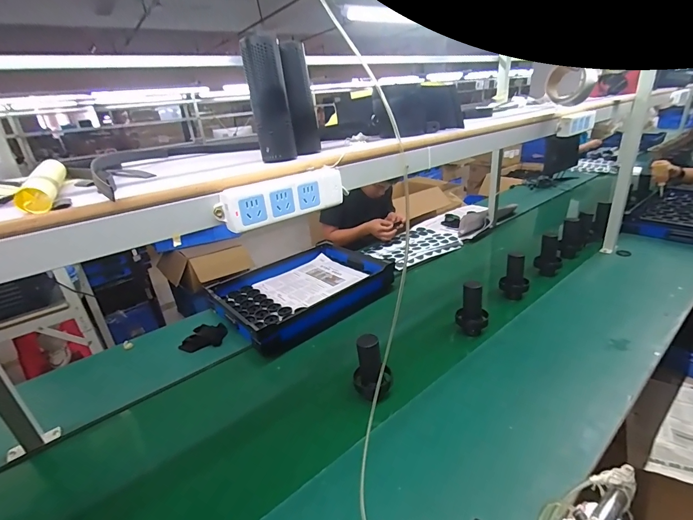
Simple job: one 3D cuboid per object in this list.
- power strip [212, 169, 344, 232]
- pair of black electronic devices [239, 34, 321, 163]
[{"bbox_3d":[-0.083,-0.085,0.469,0.179,0.053,0.028,-20,28,-29],"label":"power strip"},{"bbox_3d":[-0.097,-0.244,0.536,0.093,0.159,0.089,-7,24,-2],"label":"pair of black electronic devices"}]

